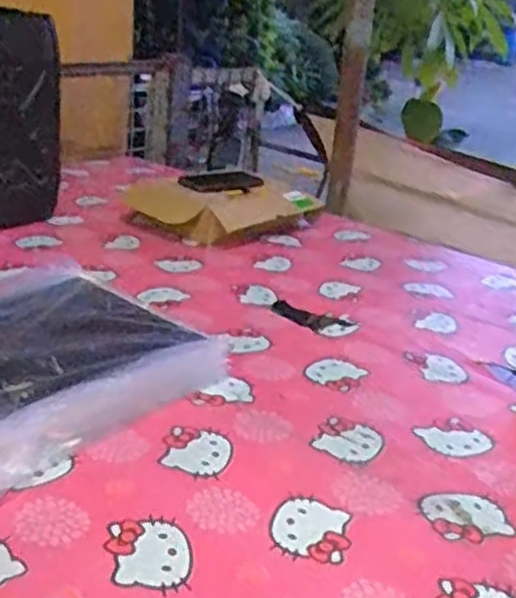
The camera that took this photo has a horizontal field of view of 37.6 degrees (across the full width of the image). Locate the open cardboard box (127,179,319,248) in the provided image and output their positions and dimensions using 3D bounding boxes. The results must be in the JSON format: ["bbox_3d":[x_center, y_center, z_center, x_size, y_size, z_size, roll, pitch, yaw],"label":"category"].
[{"bbox_3d":[-0.066,-0.183,1.494,0.257,0.083,0.310,21,27,35],"label":"open cardboard box"}]

